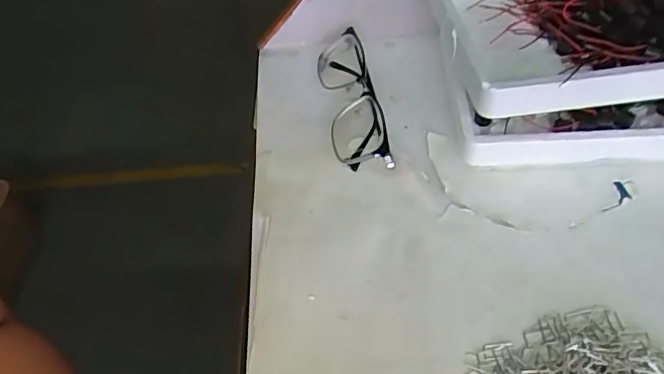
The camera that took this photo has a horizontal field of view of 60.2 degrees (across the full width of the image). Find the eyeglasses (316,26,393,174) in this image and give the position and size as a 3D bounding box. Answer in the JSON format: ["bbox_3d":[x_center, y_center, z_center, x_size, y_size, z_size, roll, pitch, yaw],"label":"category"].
[{"bbox_3d":[0.014,-0.070,0.439,0.038,0.027,0.148,-8,47,-3],"label":"eyeglasses"}]

